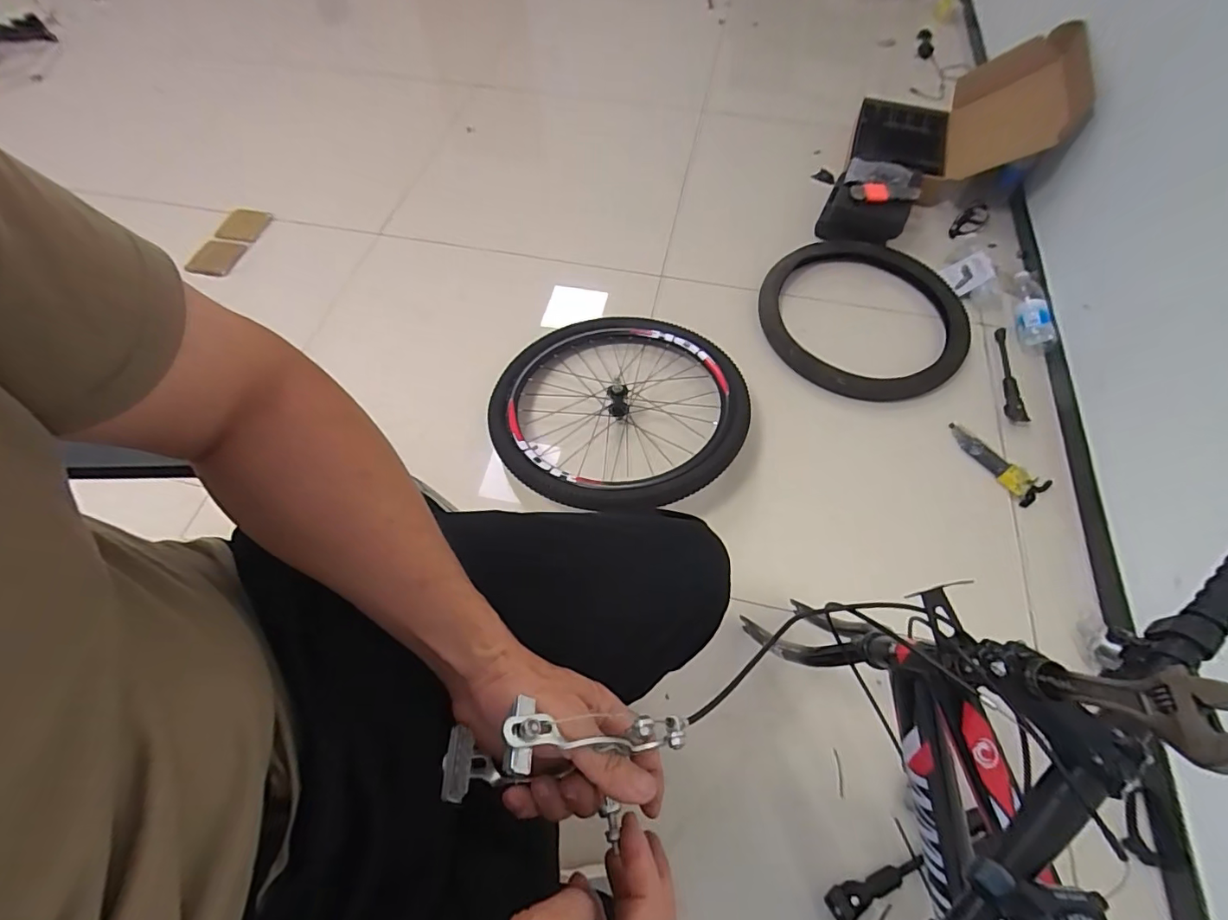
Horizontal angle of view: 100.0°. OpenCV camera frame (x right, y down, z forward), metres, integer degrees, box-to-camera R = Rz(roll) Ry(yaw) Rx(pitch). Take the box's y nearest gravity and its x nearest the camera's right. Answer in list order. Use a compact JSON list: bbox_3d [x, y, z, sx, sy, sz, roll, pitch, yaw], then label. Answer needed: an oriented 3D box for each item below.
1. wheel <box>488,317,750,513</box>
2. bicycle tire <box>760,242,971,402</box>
[{"bbox_3d":[0.012,-0.104,1.094,0.506,0.087,0.511,0,62,1],"label":"wheel"},{"bbox_3d":[0.582,-0.349,1.207,0.432,0.079,0.475,-35,67,-16],"label":"bicycle tire"}]

